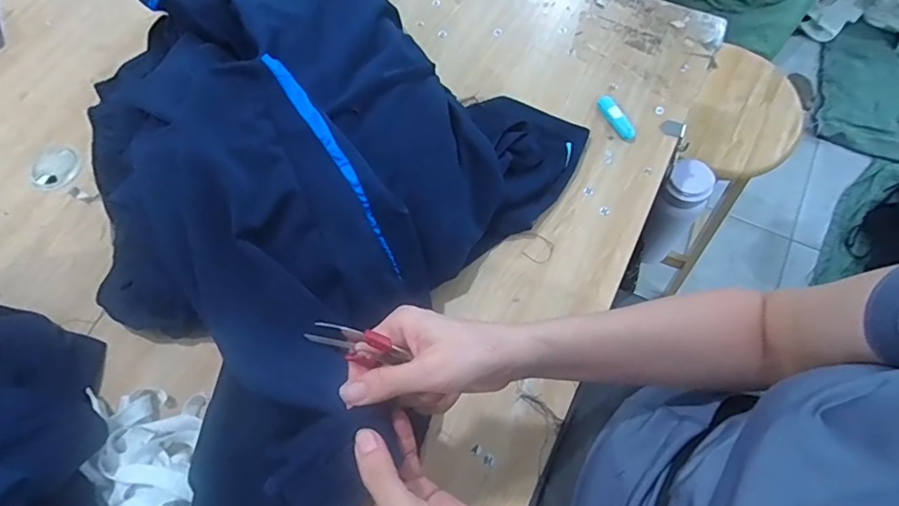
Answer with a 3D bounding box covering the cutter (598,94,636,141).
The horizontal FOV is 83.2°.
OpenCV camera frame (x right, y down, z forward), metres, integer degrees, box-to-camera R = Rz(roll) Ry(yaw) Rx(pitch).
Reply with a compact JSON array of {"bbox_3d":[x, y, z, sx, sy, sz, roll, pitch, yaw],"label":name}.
[{"bbox_3d":[0.213,-0.175,0.650,0.021,0.012,0.072,-22,68,-8],"label":"cutter"}]

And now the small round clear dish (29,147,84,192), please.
[{"bbox_3d":[-0.509,-0.110,0.655,0.066,0.005,0.060,0,67,1],"label":"small round clear dish"}]

